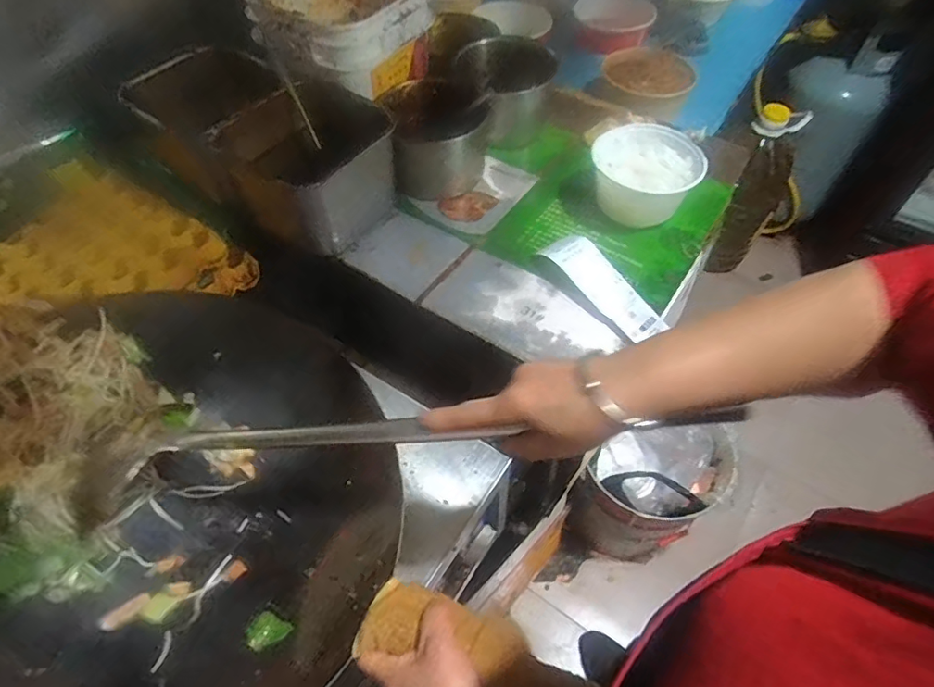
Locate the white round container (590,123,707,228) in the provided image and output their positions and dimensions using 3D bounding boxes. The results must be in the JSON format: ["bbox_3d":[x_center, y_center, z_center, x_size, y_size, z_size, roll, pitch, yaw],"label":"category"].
[{"bbox_3d":[0.231,-0.218,0.713,0.129,0.084,0.141,0,55,0],"label":"white round container"}]

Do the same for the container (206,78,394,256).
[{"bbox_3d":[-0.212,-0.227,0.692,0.187,0.130,0.162,27,59,18],"label":"container"}]

